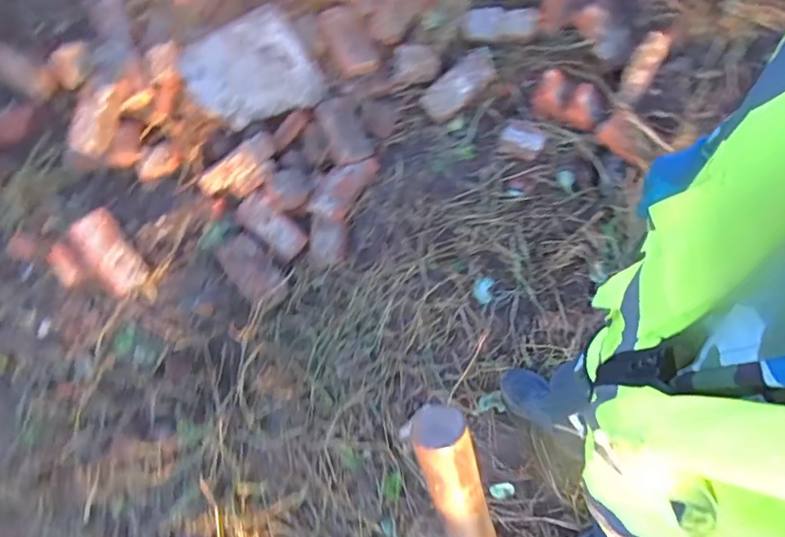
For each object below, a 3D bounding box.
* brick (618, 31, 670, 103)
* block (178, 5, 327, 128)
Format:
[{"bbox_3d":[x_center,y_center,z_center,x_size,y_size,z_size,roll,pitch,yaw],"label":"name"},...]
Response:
[{"bbox_3d":[0.783,-0.629,1.628,0.079,0.066,0.241,30,97,13],"label":"brick"},{"bbox_3d":[-0.456,-0.630,1.703,0.433,0.135,0.330,-41,113,-31],"label":"block"}]

